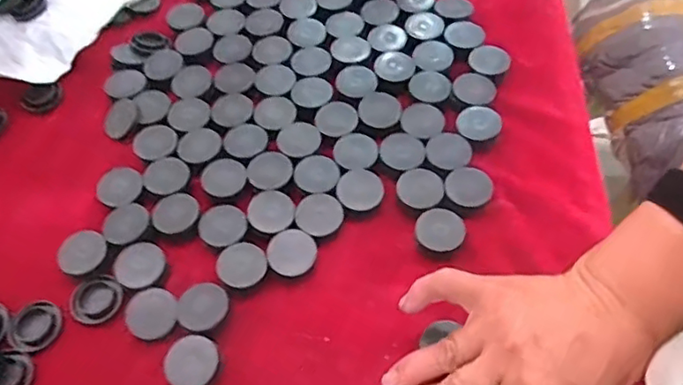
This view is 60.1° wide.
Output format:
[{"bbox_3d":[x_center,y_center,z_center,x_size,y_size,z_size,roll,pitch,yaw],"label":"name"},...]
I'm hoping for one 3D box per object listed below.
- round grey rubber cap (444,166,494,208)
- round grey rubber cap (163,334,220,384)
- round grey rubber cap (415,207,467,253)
[{"bbox_3d":[0.089,-0.005,0.411,0.032,0.004,0.033,-1,58,2],"label":"round grey rubber cap"},{"bbox_3d":[-0.091,0.103,0.359,0.031,0.005,0.032,23,62,17],"label":"round grey rubber cap"},{"bbox_3d":[0.066,0.025,0.395,0.032,0.006,0.033,-1,58,2],"label":"round grey rubber cap"}]

